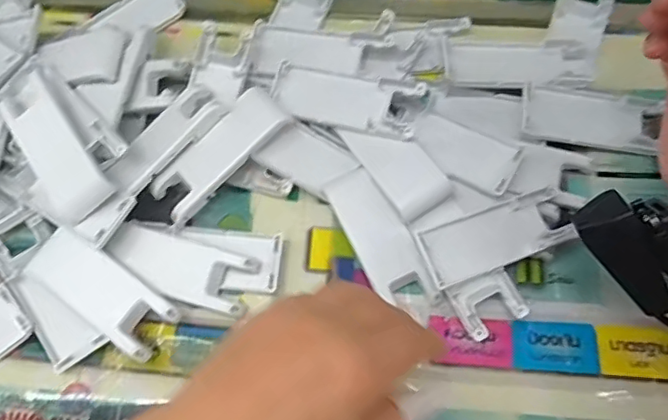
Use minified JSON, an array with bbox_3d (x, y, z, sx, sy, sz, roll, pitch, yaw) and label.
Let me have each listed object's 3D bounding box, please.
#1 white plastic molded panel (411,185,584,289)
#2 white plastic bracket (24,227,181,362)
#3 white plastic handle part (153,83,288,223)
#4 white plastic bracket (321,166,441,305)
[{"bbox_3d":[0.104,0.017,0.372,0.092,0.008,0.040,-21,83,-2],"label":"white plastic molded panel"},{"bbox_3d":[-0.148,0.051,0.366,0.104,0.013,0.037,34,74,13],"label":"white plastic bracket"},{"bbox_3d":[-0.076,-0.038,0.385,0.102,0.013,0.034,-45,70,-1],"label":"white plastic handle part"},{"bbox_3d":[0.030,0.018,0.374,0.036,0.006,0.095,-28,80,0],"label":"white plastic bracket"}]

